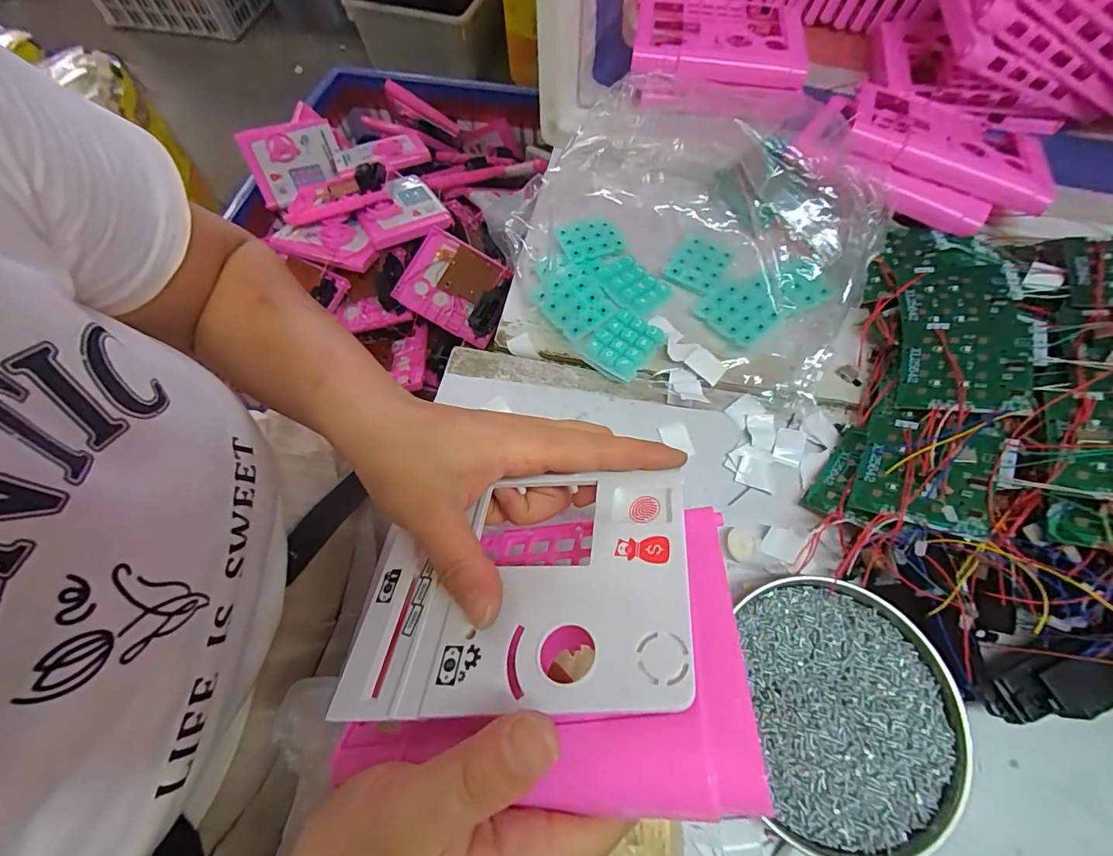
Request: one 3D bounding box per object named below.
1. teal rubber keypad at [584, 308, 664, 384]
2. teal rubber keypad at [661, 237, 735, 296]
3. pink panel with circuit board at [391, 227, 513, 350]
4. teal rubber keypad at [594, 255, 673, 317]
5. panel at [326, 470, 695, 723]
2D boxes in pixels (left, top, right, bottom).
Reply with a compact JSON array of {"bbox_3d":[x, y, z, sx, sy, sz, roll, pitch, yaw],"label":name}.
[{"bbox_3d":[0.053,-0.067,0.373,0.045,0.010,0.055,35,70,16],"label":"teal rubber keypad"},{"bbox_3d":[0.124,-0.140,0.408,0.042,0.005,0.055,35,71,16],"label":"teal rubber keypad"},{"bbox_3d":[-0.152,-0.218,0.727,0.164,0.019,0.132,28,85,4],"label":"pink panel with circuit board"},{"bbox_3d":[0.063,-0.120,0.395,0.056,0.008,0.047,39,63,11],"label":"teal rubber keypad"},{"bbox_3d":[-0.017,0.066,0.205,0.142,0.007,0.105,-7,45,13],"label":"panel"}]

